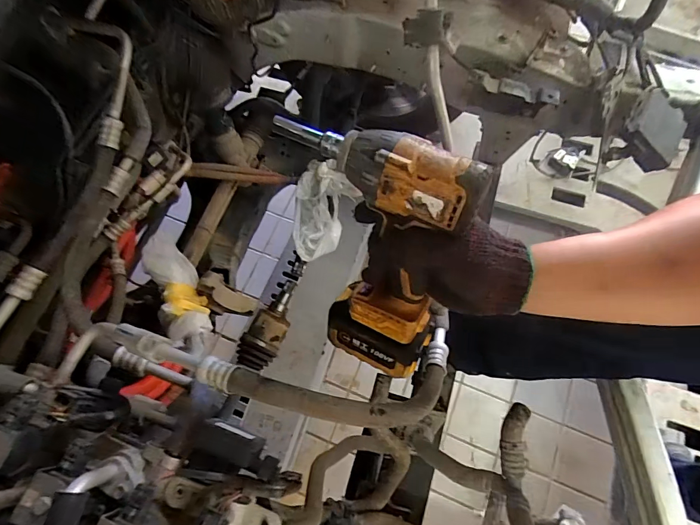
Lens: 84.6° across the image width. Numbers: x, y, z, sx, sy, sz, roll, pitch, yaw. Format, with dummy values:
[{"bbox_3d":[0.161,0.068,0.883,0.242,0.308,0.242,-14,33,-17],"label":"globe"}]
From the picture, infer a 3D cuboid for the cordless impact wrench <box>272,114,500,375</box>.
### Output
[{"bbox_3d":[0.015,-0.009,0.407,0.203,0.269,0.080,19,41,18],"label":"cordless impact wrench"}]

